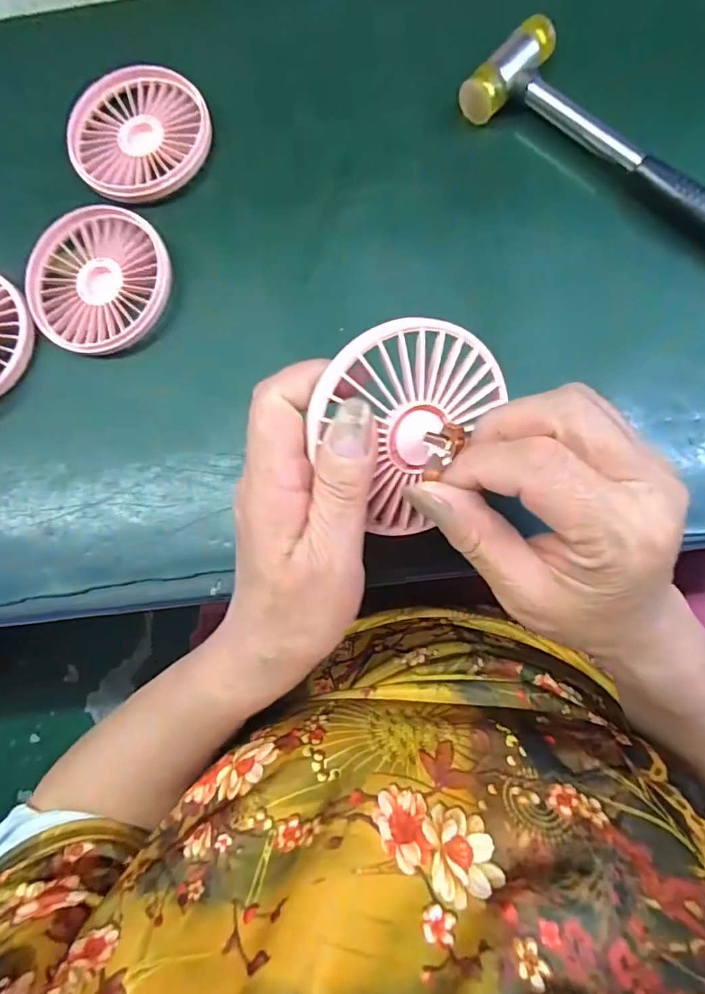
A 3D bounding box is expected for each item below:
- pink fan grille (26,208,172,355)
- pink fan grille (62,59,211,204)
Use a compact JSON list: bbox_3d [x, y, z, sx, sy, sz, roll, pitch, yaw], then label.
[{"bbox_3d":[-0.154,-0.131,0.307,0.089,0.018,0.085,-1,82,5],"label":"pink fan grille"},{"bbox_3d":[-0.136,-0.230,0.323,0.089,0.015,0.088,-1,82,5],"label":"pink fan grille"}]

